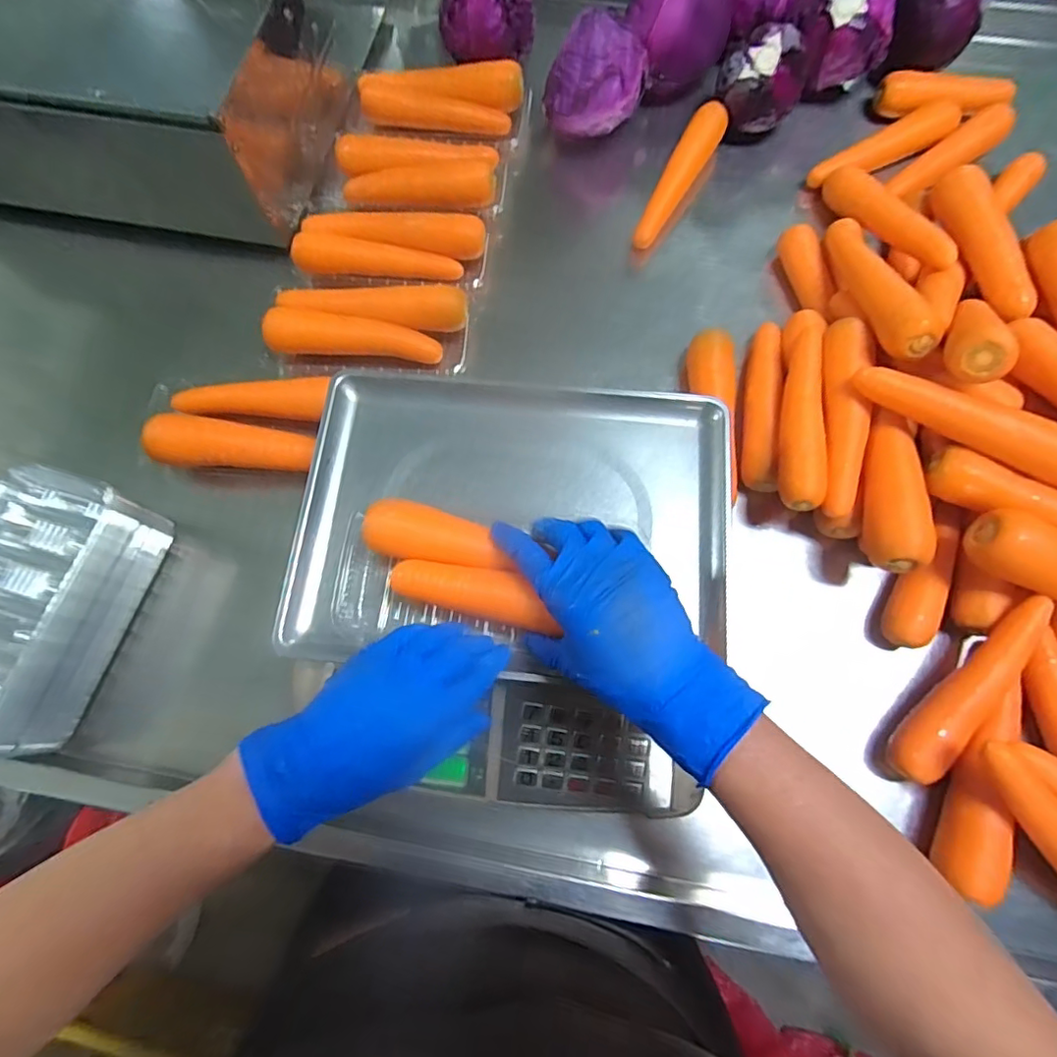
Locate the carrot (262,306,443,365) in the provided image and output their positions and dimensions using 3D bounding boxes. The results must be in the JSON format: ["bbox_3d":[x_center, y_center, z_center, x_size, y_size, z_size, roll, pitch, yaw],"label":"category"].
[{"bbox_3d":[-0.185,-0.201,0.584,0.175,0.040,0.033,5,73,3],"label":"carrot"}]

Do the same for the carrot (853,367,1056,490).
[{"bbox_3d":[0.384,-0.087,0.482,0.204,0.044,0.046,25,75,8],"label":"carrot"}]

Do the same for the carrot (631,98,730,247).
[{"bbox_3d":[0.186,-0.428,0.681,0.042,0.031,0.224,25,75,8],"label":"carrot"}]

